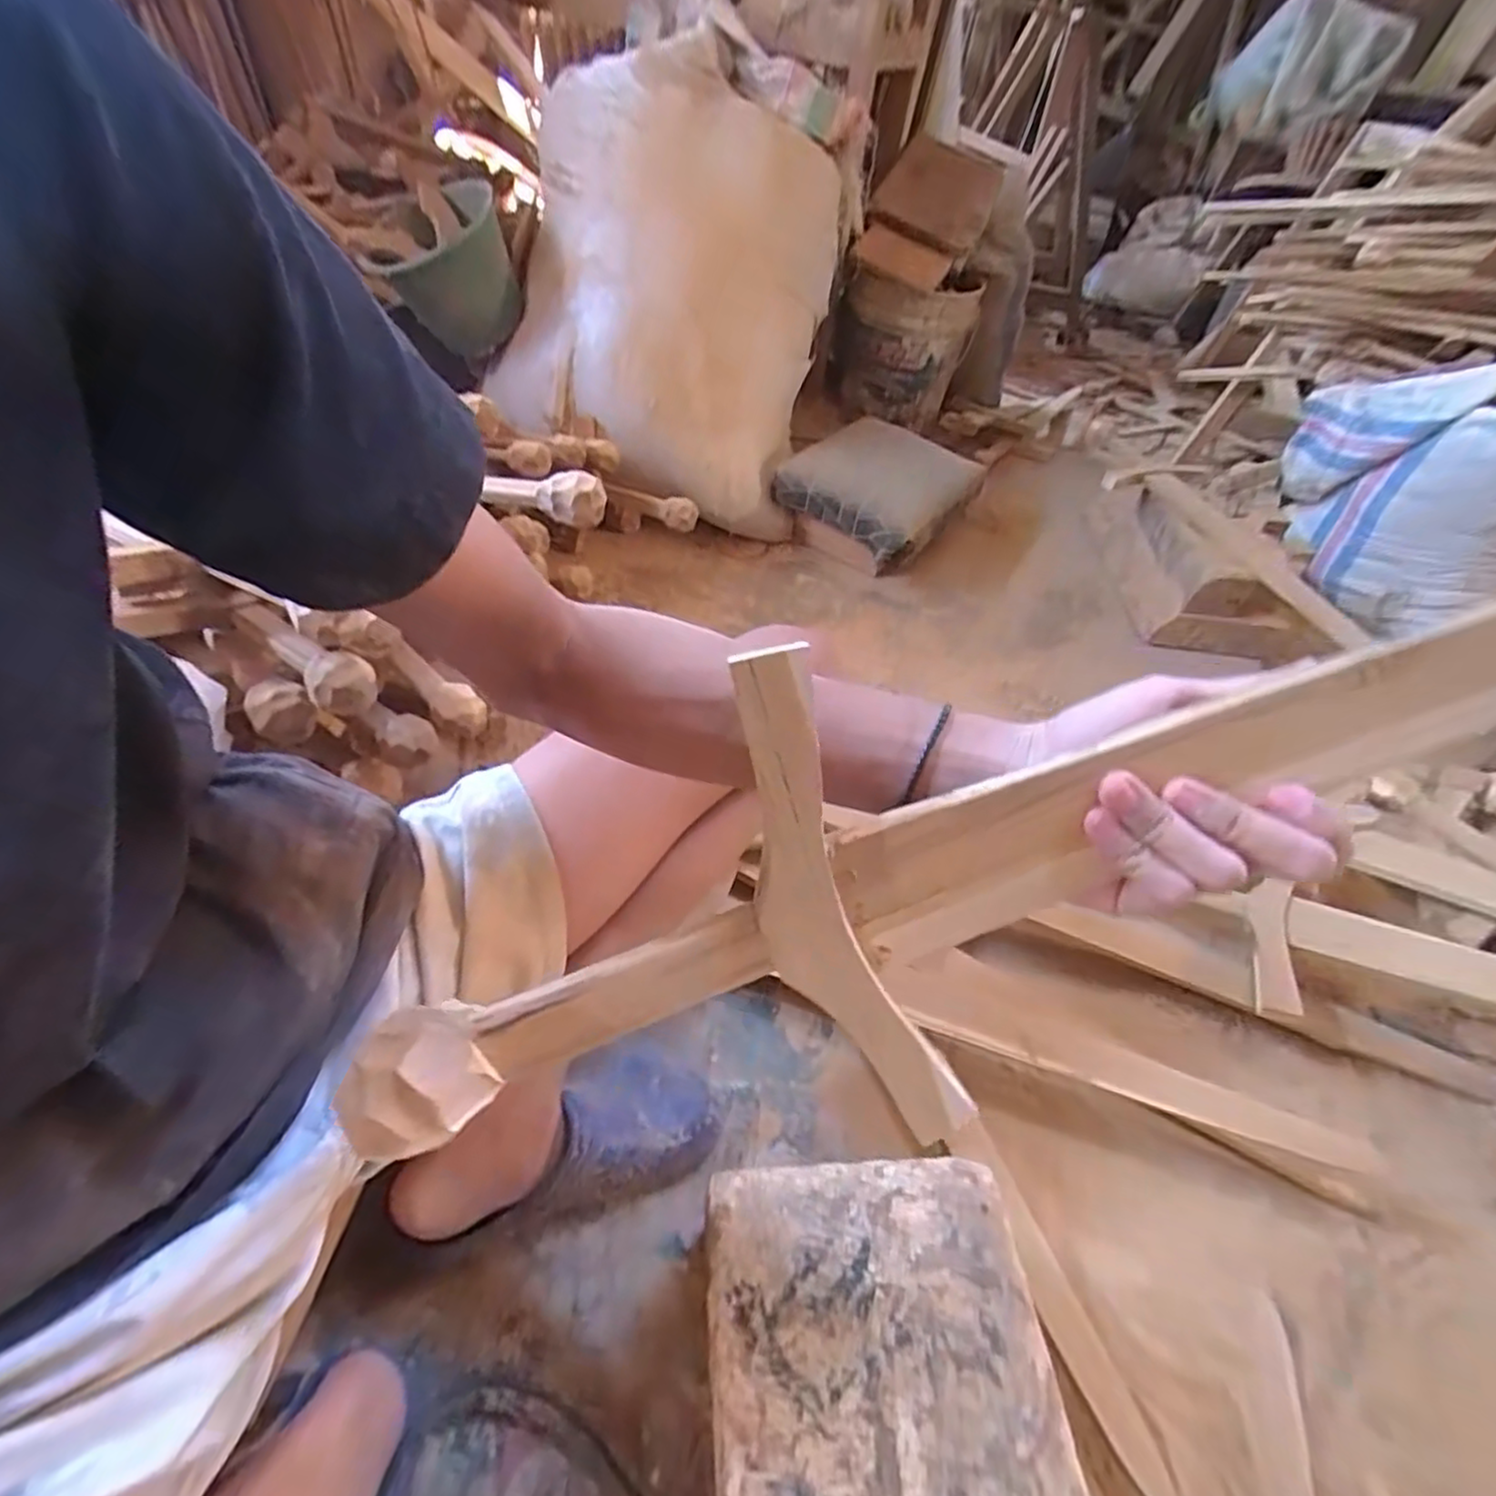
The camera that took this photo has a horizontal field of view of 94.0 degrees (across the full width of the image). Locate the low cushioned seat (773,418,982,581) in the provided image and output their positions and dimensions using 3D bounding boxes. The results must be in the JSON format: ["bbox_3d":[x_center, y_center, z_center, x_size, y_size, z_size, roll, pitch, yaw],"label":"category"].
[{"bbox_3d":[0.266,-0.509,1.430,0.313,0.167,0.372,29,51,20],"label":"low cushioned seat"}]

